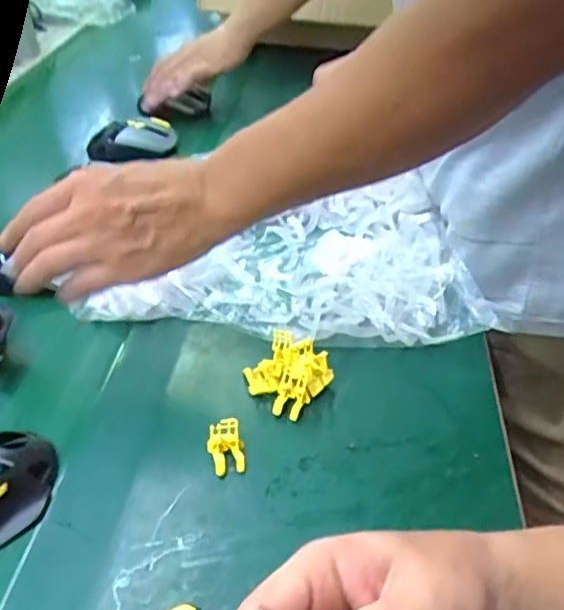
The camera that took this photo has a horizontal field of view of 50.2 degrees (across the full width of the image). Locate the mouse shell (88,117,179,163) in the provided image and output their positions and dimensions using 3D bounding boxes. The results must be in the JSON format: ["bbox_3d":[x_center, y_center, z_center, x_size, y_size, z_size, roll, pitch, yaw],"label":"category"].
[{"bbox_3d":[-0.211,-0.232,0.845,0.119,0.037,0.054,-3,40,-1],"label":"mouse shell"}]

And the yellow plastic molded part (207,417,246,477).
[{"bbox_3d":[-0.038,0.097,0.410,0.023,0.026,0.028,-8,40,-8],"label":"yellow plastic molded part"}]

